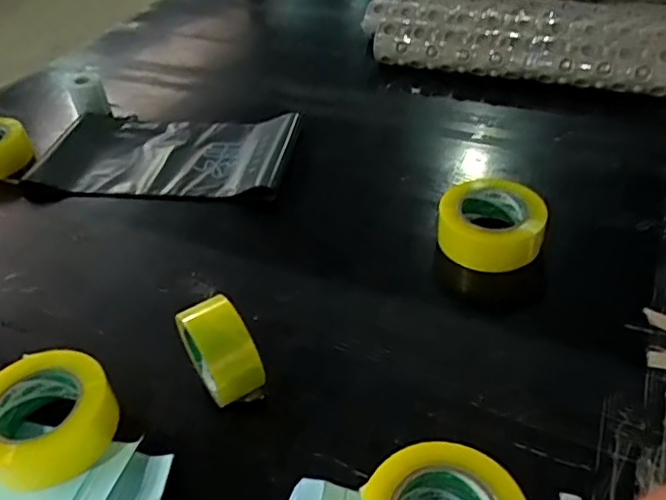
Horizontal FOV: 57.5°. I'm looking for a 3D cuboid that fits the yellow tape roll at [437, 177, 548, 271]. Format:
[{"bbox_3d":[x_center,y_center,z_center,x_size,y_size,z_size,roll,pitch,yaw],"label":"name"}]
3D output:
[{"bbox_3d":[0.199,-0.035,0.769,0.130,0.069,0.136,4,41,10],"label":"yellow tape roll"}]

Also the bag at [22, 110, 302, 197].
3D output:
[{"bbox_3d":[-0.249,-0.154,0.926,0.382,0.033,0.210,4,40,10],"label":"bag"}]

